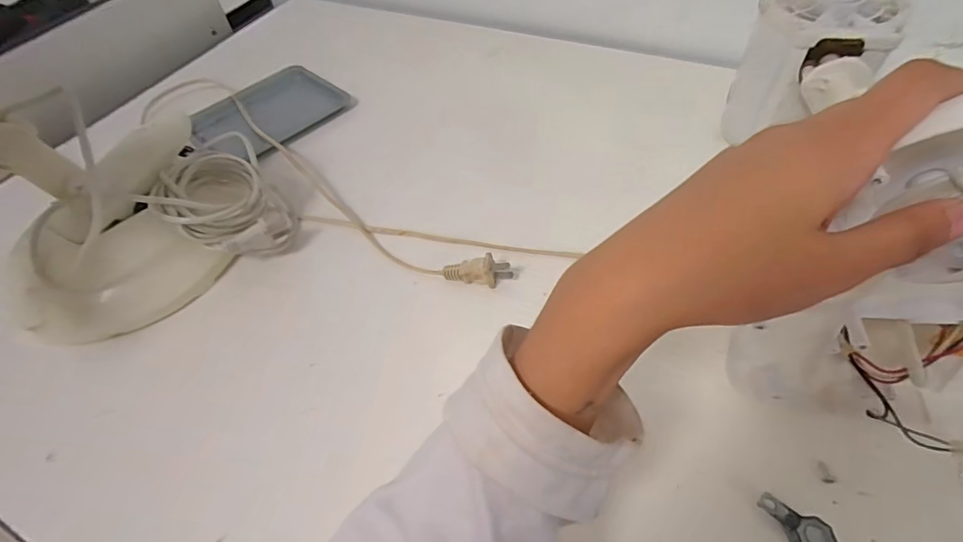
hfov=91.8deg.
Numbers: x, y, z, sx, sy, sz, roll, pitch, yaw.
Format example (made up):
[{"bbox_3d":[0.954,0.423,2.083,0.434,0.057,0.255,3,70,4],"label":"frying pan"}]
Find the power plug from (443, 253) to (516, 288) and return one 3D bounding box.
[{"bbox_3d":[-0.003,0.002,0.379,0.058,0.024,0.019,-2,51,21],"label":"power plug"}]

